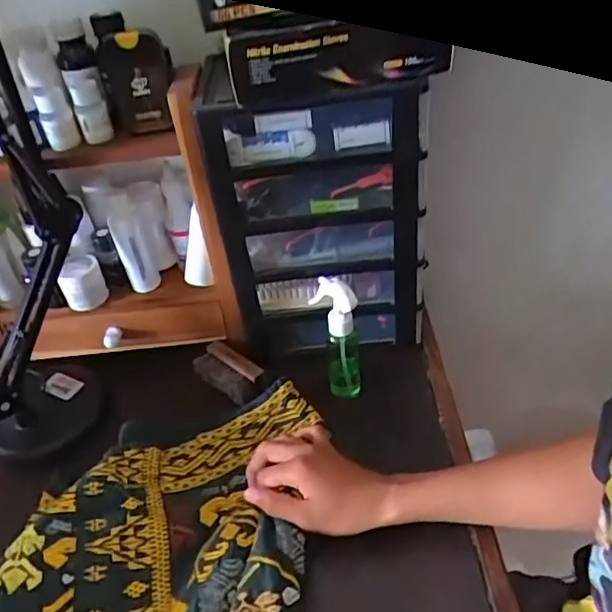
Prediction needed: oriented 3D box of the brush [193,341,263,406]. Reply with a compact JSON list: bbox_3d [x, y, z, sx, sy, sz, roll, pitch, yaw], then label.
[{"bbox_3d":[-0.098,0.078,0.727,0.090,0.020,0.047,26,51,31],"label":"brush"}]

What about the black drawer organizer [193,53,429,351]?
[{"bbox_3d":[0.010,-0.118,0.703,0.218,0.314,0.165,-8,42,-3],"label":"black drawer organizer"}]

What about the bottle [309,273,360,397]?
[{"bbox_3d":[0.035,0.034,0.674,0.049,0.165,0.038,0,42,6],"label":"bottle"}]

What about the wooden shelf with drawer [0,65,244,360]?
[{"bbox_3d":[-0.253,-0.087,0.691,0.309,0.302,0.115,-4,42,2],"label":"wooden shelf with drawer"}]

